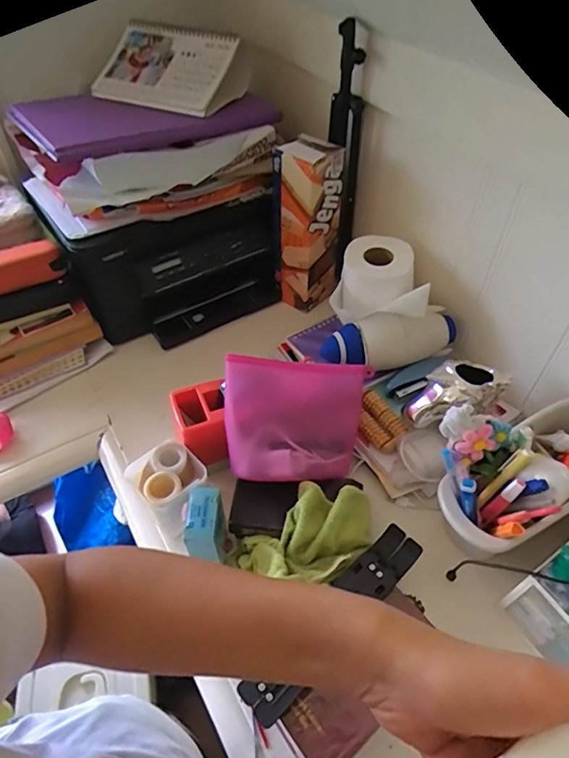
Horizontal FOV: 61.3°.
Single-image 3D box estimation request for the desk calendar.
[{"bbox_3d":[-0.199,-0.531,0.813,0.229,0.087,0.167,21,51,18],"label":"desk calendar"}]

